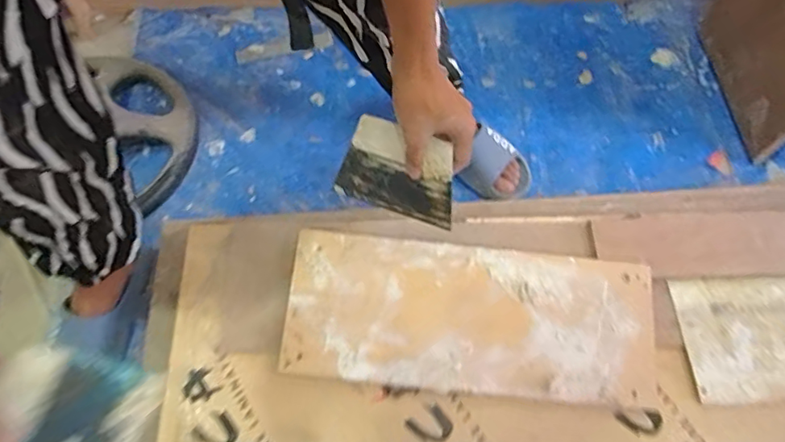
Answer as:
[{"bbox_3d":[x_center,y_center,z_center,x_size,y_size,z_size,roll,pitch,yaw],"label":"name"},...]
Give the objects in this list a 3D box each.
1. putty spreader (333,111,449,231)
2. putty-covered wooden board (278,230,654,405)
[{"bbox_3d":[0.004,-0.055,0.580,0.134,0.108,0.009,17,35,12],"label":"putty spreader"},{"bbox_3d":[0.114,0.140,0.775,0.527,0.016,0.216,6,73,1],"label":"putty-covered wooden board"}]

